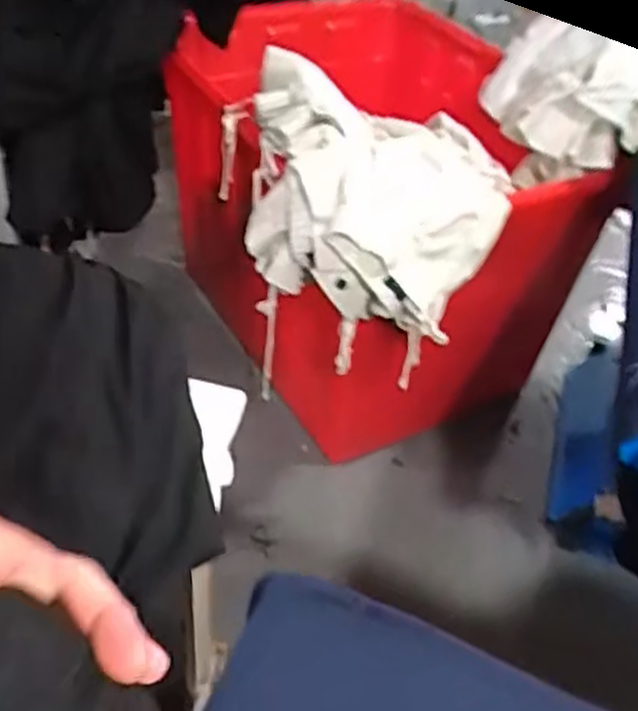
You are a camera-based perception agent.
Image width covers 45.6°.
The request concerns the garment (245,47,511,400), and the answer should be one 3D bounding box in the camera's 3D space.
[{"bbox_3d":[0.095,-0.231,1.244,0.399,0.346,0.408,-2,43,-9],"label":"garment"}]

